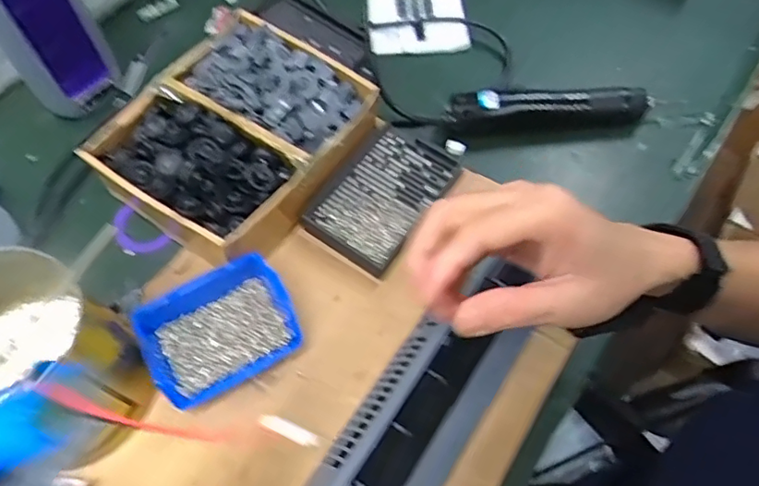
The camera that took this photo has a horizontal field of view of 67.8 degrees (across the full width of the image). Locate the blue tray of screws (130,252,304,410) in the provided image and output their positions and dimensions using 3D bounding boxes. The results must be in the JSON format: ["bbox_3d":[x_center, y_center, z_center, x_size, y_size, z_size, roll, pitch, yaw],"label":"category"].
[{"bbox_3d":[-0.127,0.069,0.453,0.114,0.048,0.091,-26,65,-14],"label":"blue tray of screws"}]

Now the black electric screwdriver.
[{"bbox_3d":[0.169,-0.135,0.569,0.201,0.032,0.035,-2,62,-2],"label":"black electric screwdriver"}]

